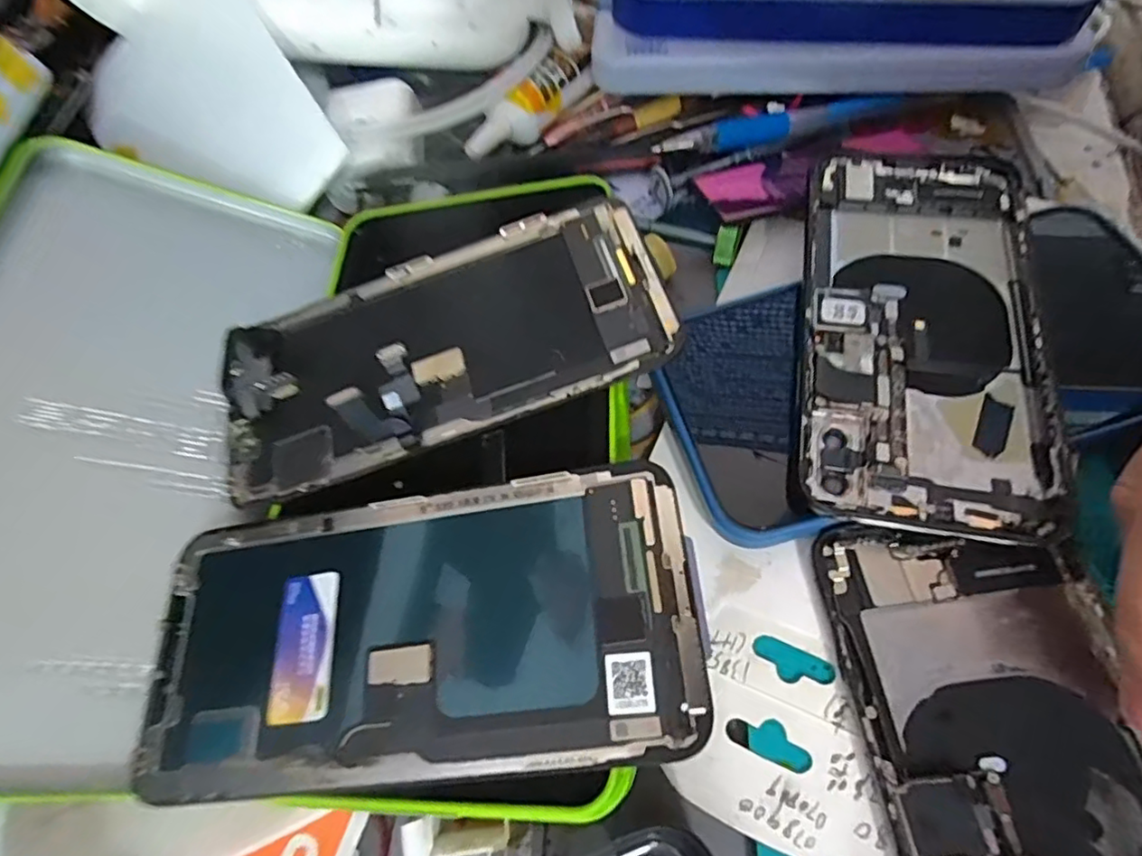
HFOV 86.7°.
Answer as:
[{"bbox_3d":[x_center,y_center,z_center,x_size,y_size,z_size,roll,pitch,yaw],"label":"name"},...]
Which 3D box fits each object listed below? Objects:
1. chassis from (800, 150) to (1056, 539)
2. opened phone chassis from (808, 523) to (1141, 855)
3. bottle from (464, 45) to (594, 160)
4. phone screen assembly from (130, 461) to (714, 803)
[{"bbox_3d":[0.110,-0.035,0.194,0.066,0.006,0.140,10,65,9],"label":"chassis"},{"bbox_3d":[0.109,0.083,0.150,0.069,0.007,0.123,-10,63,1],"label":"opened phone chassis"},{"bbox_3d":[-0.018,-0.143,0.268,0.069,0.021,0.017,-44,62,-7],"label":"bottle"},{"bbox_3d":[-0.040,0.049,0.151,0.139,0.004,0.066,-10,62,9],"label":"phone screen assembly"}]

